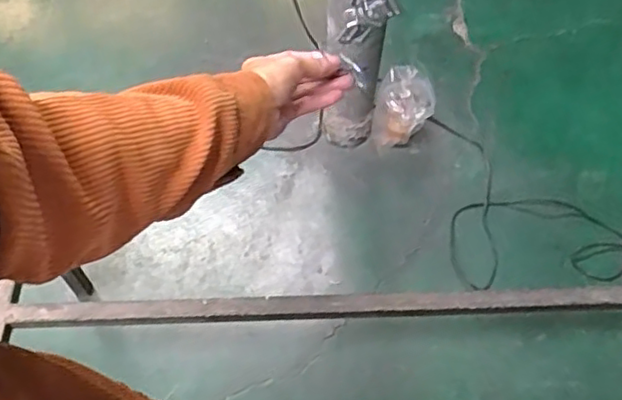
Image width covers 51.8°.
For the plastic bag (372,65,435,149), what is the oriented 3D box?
[{"bbox_3d":[0.210,-0.201,1.461,0.129,0.193,0.093,10,59,6],"label":"plastic bag"}]

